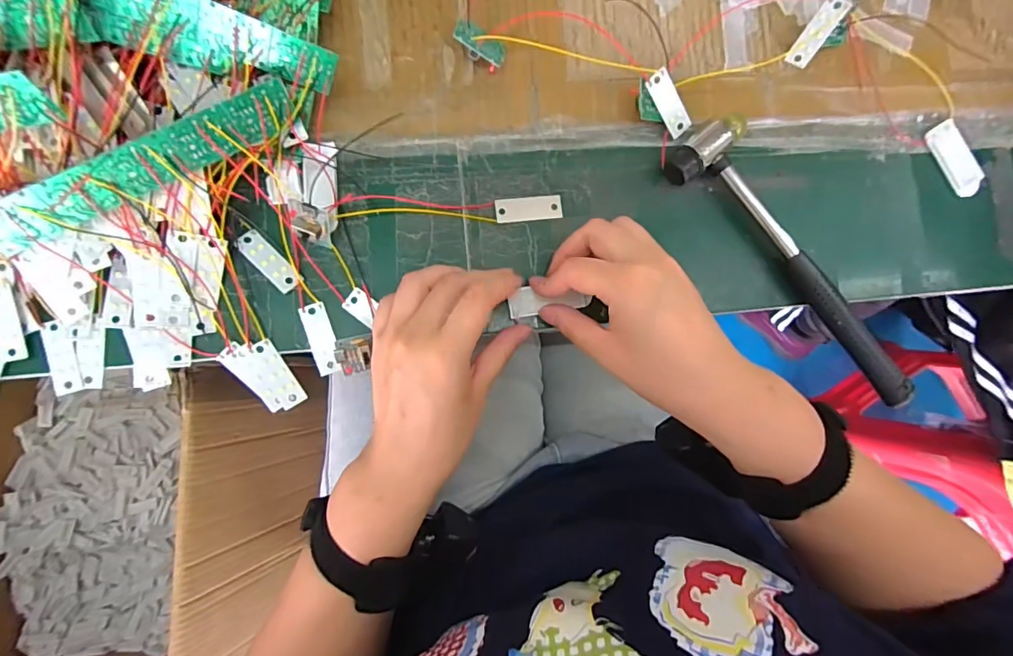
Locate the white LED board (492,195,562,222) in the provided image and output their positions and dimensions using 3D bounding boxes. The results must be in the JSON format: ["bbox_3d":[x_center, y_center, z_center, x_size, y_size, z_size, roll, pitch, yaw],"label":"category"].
[{"bbox_3d":[0.016,-0.082,0.321,0.046,0.004,0.017,-7,87,-6],"label":"white LED board"}]

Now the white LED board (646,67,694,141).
[{"bbox_3d":[0.111,-0.152,0.319,0.017,0.004,0.046,-47,121,-2],"label":"white LED board"}]

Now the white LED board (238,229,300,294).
[{"bbox_3d":[-0.152,-0.043,0.302,0.045,0.004,0.016,48,65,-4],"label":"white LED board"}]

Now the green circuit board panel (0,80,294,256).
[{"bbox_3d":[-0.204,-0.091,0.263,0.174,0.007,0.026,-30,131,-9],"label":"green circuit board panel"}]

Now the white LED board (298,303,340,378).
[{"bbox_3d":[-0.120,0.008,0.303,0.015,0.009,0.046,-18,89,-6],"label":"white LED board"}]

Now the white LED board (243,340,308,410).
[{"bbox_3d":[-0.148,0.030,0.304,0.016,0.004,0.046,-32,100,-9],"label":"white LED board"}]

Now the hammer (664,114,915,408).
[{"bbox_3d":[0.208,-0.045,0.328,0.056,0.022,0.235,-43,91,-6],"label":"hammer"}]

